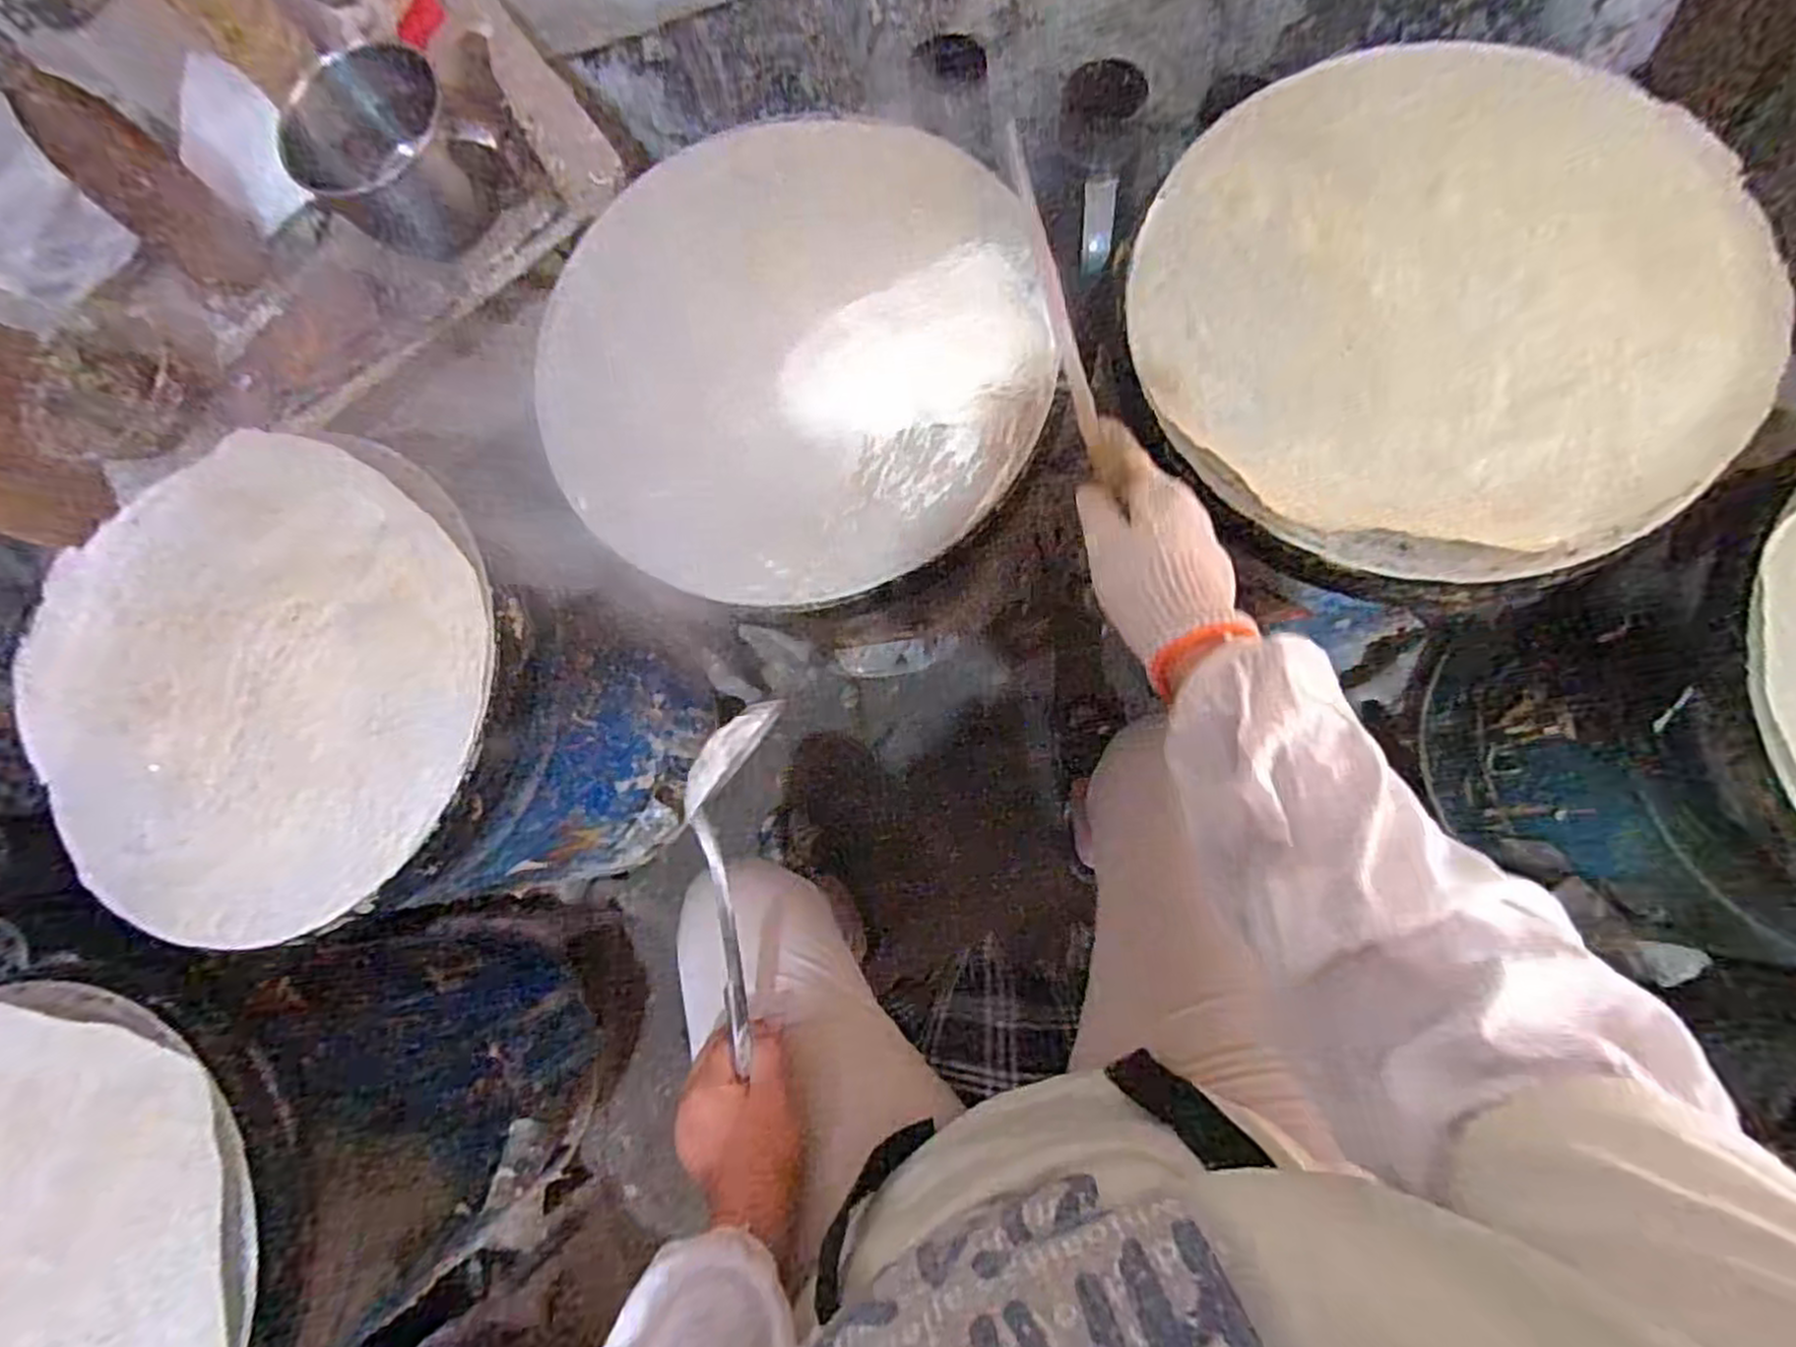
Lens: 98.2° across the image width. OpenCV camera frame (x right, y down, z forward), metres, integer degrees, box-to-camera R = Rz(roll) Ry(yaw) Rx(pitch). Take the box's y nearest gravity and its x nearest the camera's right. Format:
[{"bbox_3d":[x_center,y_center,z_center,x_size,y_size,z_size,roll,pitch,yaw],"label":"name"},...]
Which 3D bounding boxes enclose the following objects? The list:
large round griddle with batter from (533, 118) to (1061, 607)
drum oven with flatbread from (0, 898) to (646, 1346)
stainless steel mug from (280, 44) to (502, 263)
[{"bbox_3d":[-0.079,-0.237,0.562,0.354,0.041,0.375,-1,82,6],"label":"large round griddle with batter"},{"bbox_3d":[-0.568,0.449,0.818,0.377,0.634,0.352,-1,82,6],"label":"drum oven with flatbread"},{"bbox_3d":[-0.422,-0.435,0.671,0.142,0.111,0.115,-41,77,-1],"label":"stainless steel mug"}]

